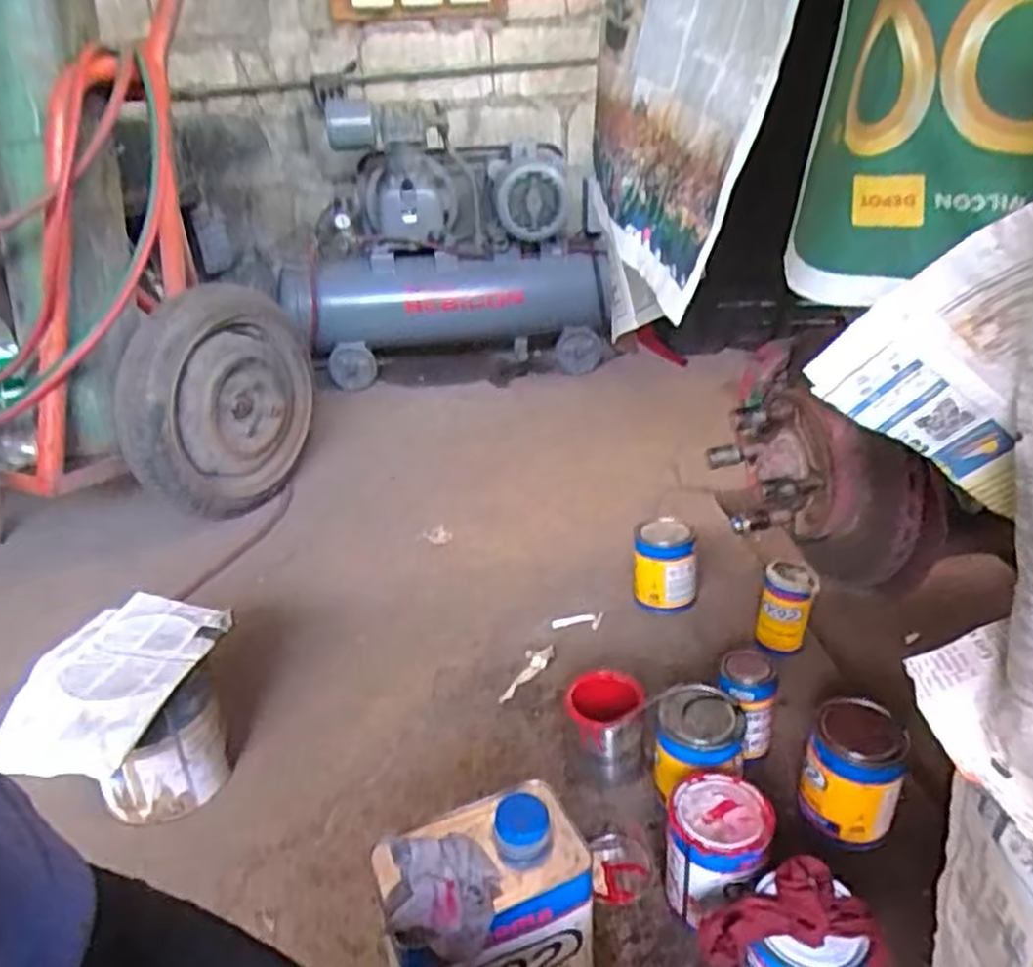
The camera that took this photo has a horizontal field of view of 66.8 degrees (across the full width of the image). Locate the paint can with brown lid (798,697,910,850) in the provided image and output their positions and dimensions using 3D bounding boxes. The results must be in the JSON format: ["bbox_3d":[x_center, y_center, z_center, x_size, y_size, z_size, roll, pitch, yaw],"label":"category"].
[{"bbox_3d":[0.392,0.331,0.907,0.100,0.144,0.095,-2,27,1],"label":"paint can with brown lid"}]

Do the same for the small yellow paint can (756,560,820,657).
[{"bbox_3d":[0.417,0.193,1.207,0.074,0.129,0.074,-2,27,1],"label":"small yellow paint can"}]

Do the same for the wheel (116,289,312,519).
[{"bbox_3d":[-0.625,-0.159,1.681,0.441,0.471,0.178,-26,35,-38],"label":"wheel"}]

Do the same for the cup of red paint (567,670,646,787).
[{"bbox_3d":[0.115,0.314,1.010,0.106,0.112,0.099,-3,27,1],"label":"cup of red paint"}]

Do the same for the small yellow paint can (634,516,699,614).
[{"bbox_3d":[0.253,0.140,1.336,0.101,0.139,0.095,-2,27,1],"label":"small yellow paint can"}]

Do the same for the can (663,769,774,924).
[{"bbox_3d":[0.213,0.392,0.830,0.100,0.129,0.106,-2,27,1],"label":"can"}]

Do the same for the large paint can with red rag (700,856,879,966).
[{"bbox_3d":[0.250,0.439,0.716,0.136,0.155,0.108,-8,27,-10],"label":"large paint can with red rag"}]

